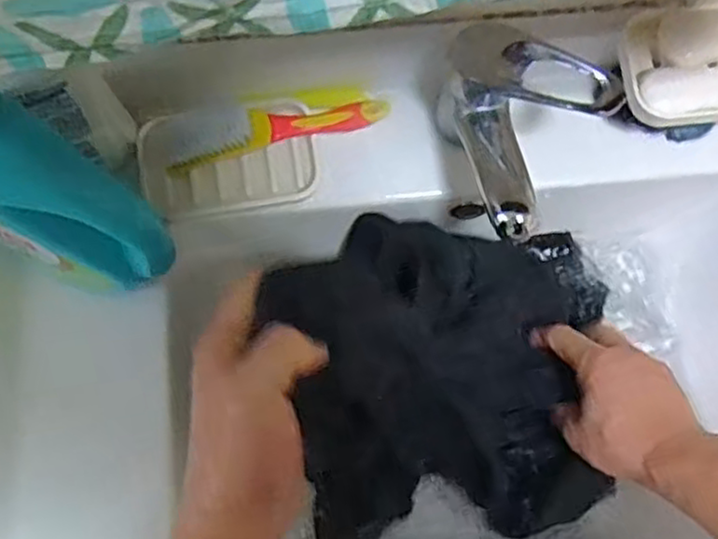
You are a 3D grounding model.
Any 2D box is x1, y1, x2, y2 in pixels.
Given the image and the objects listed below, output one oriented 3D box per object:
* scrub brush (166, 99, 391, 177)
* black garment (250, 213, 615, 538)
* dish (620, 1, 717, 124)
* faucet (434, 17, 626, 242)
[{"bbox_3d":[-0.062,-0.104,0.529,0.166,0.037,0.038,-11,74,-4],"label":"scrub brush"},{"bbox_3d":[0.076,0.083,0.539,0.260,0.102,0.228,-5,74,-2],"label":"black garment"},{"bbox_3d":[0.259,-0.147,0.504,0.139,0.027,0.084,-2,74,-2],"label":"dish"},{"bbox_3d":[0.109,-0.089,0.479,0.087,0.104,0.140,-13,74,-5],"label":"faucet"}]

